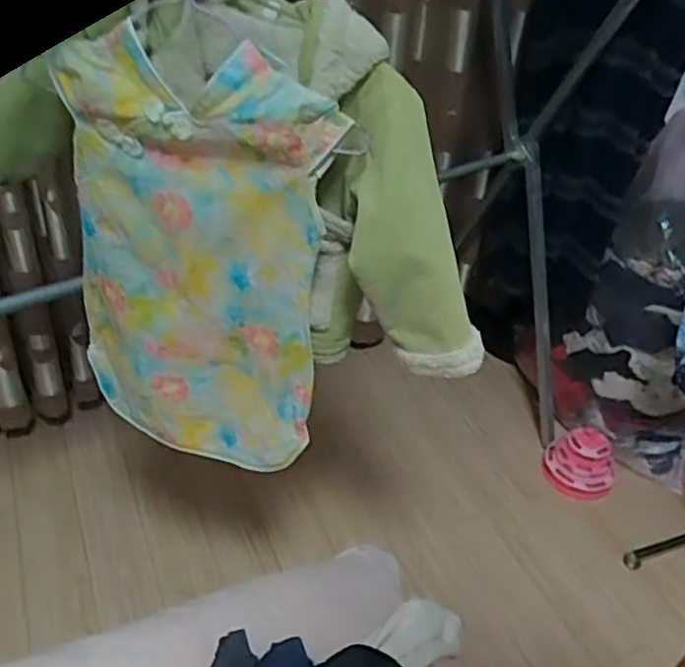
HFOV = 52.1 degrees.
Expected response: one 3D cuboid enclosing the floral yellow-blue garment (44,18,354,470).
[{"bbox_3d":[-0.172,-0.060,0.818,0.294,0.519,0.050,11,36,6],"label":"floral yellow-blue garment"}]

